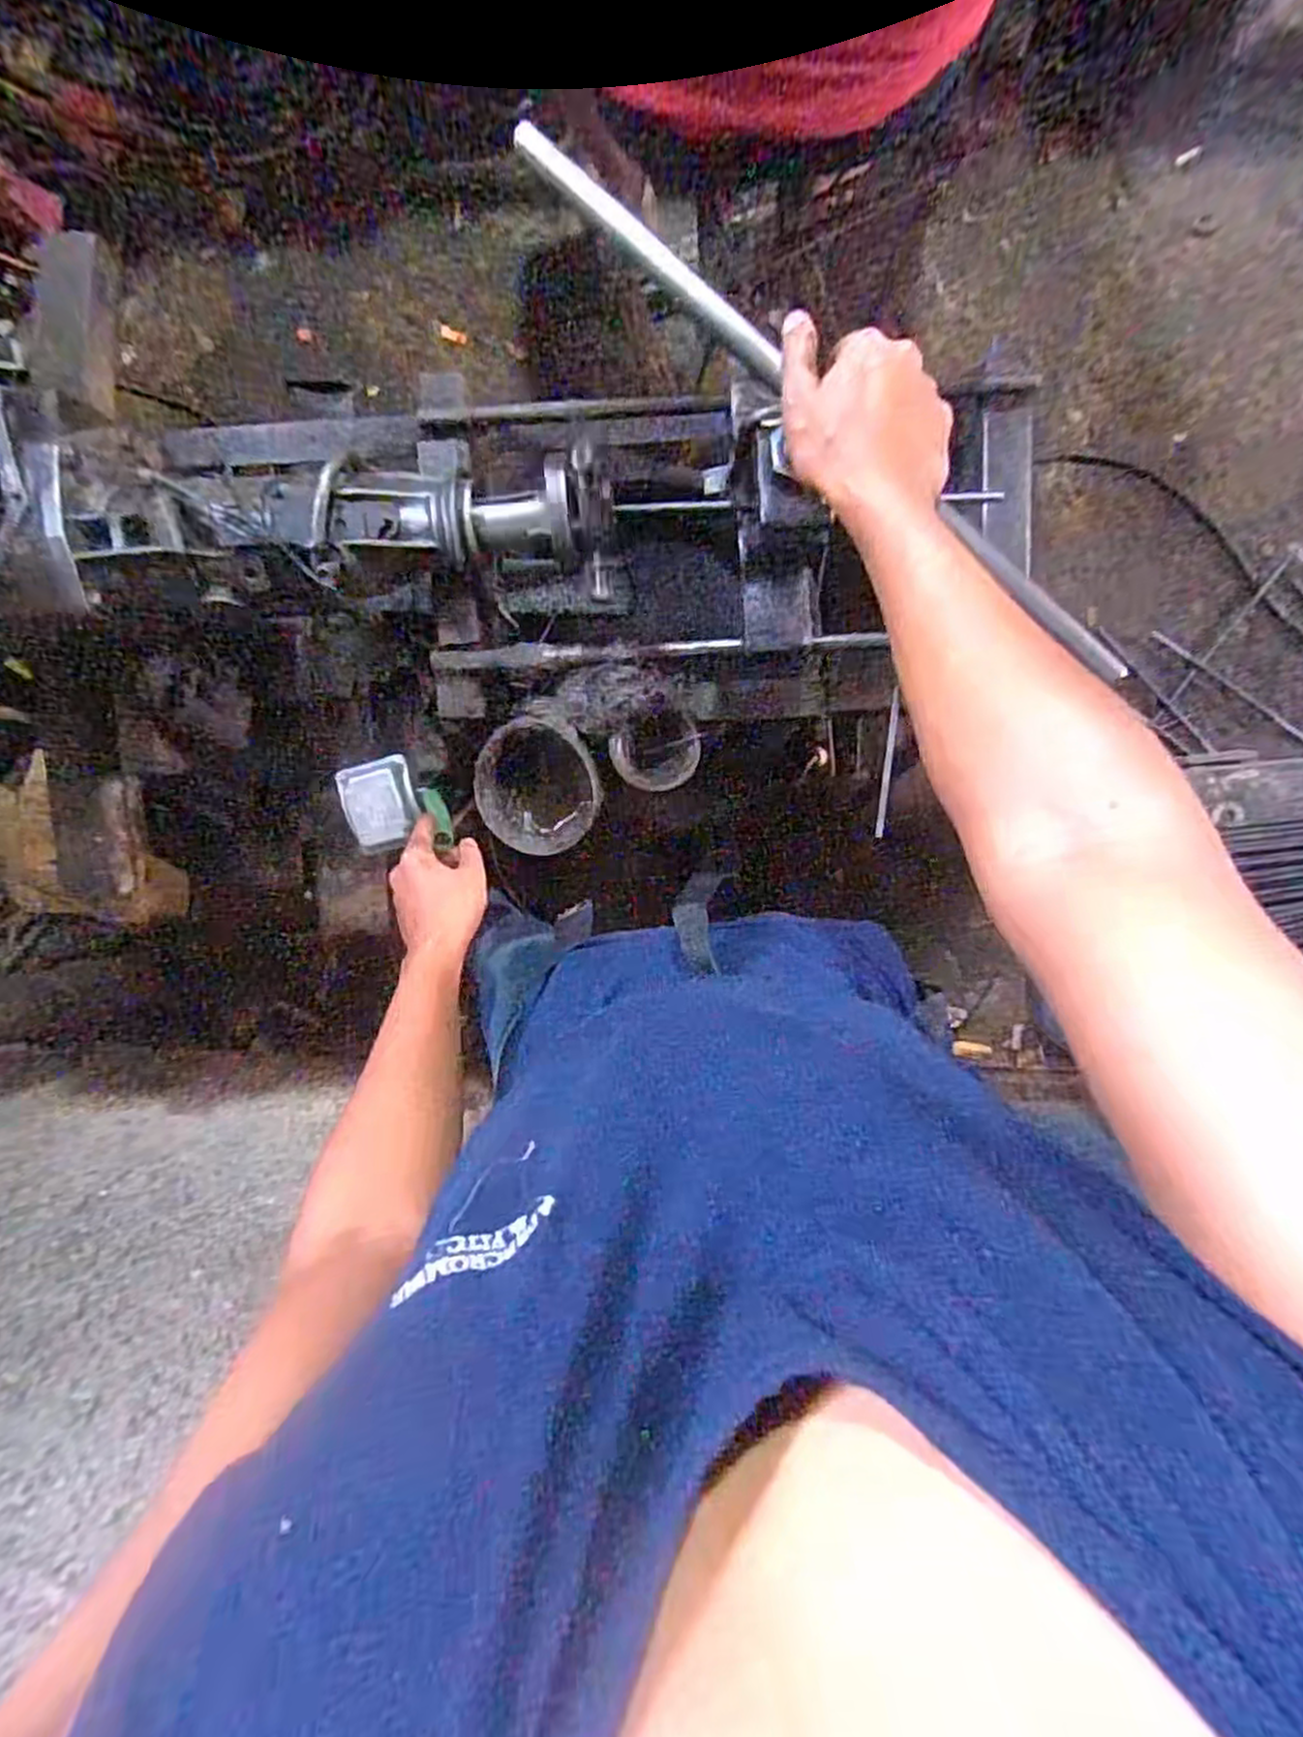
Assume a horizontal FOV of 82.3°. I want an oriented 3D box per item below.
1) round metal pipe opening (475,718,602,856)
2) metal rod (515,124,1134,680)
[{"bbox_3d":[-0.107,-0.084,0.727,0.127,0.053,0.127,2,112,5],"label":"round metal pipe opening"},{"bbox_3d":[0.109,-0.277,0.451,0.474,0.017,0.021,40,92,-3],"label":"metal rod"}]

